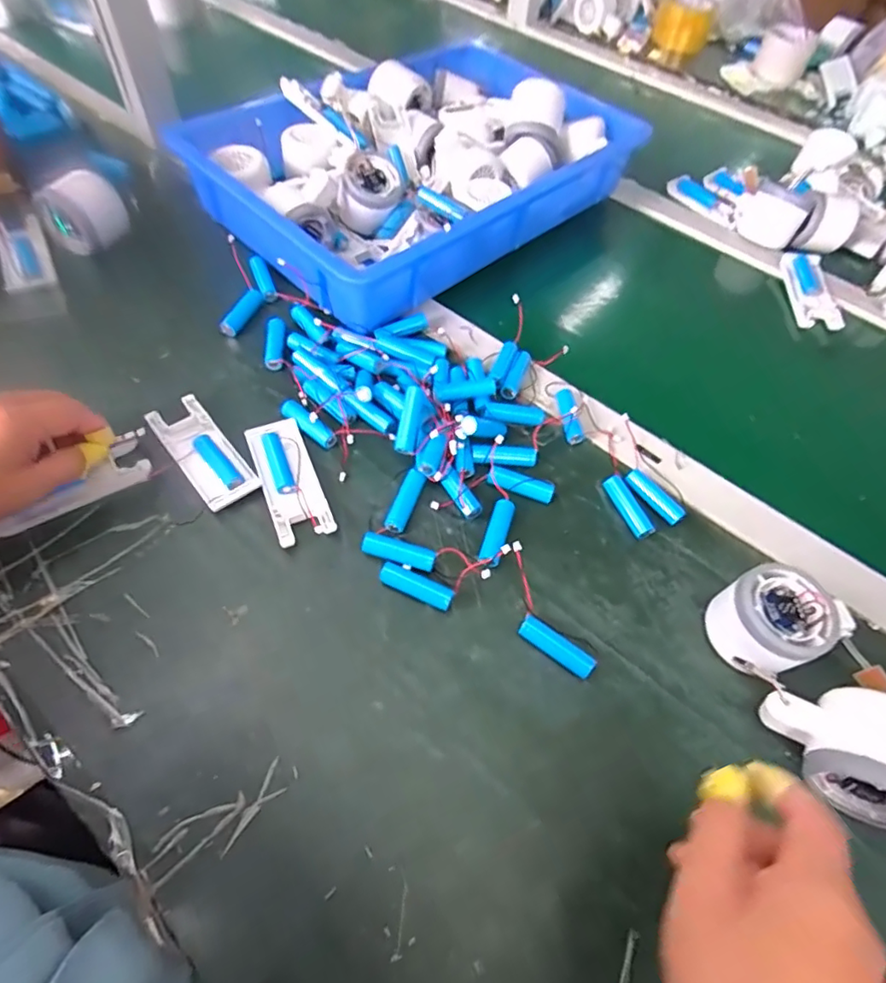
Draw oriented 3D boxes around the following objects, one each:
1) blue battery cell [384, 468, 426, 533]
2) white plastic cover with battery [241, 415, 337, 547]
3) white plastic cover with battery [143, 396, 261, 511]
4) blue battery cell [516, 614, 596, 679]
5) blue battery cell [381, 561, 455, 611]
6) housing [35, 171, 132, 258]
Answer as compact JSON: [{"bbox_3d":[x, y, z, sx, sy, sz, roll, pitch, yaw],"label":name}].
[{"bbox_3d":[-0.028,0.008,0.399,0.014,0.015,0.047,20,58,8],"label":"blue battery cell"},{"bbox_3d":[-0.114,-0.008,0.403,0.040,0.013,0.104,-19,61,-16],"label":"white plastic cover with battery"},{"bbox_3d":[-0.179,-0.031,0.406,0.041,0.014,0.101,-34,67,-23],"label":"white plastic cover with battery"},{"bbox_3d":[0.073,0.101,0.351,0.051,0.014,0.013,32,62,17],"label":"blue battery cell"},{"bbox_3d":[-0.018,0.064,0.366,0.050,0.013,0.016,22,59,11],"label":"blue battery cell"},{"bbox_3d":[-0.338,-0.263,0.510,0.072,0.046,0.048,-30,65,-22],"label":"housing"}]

